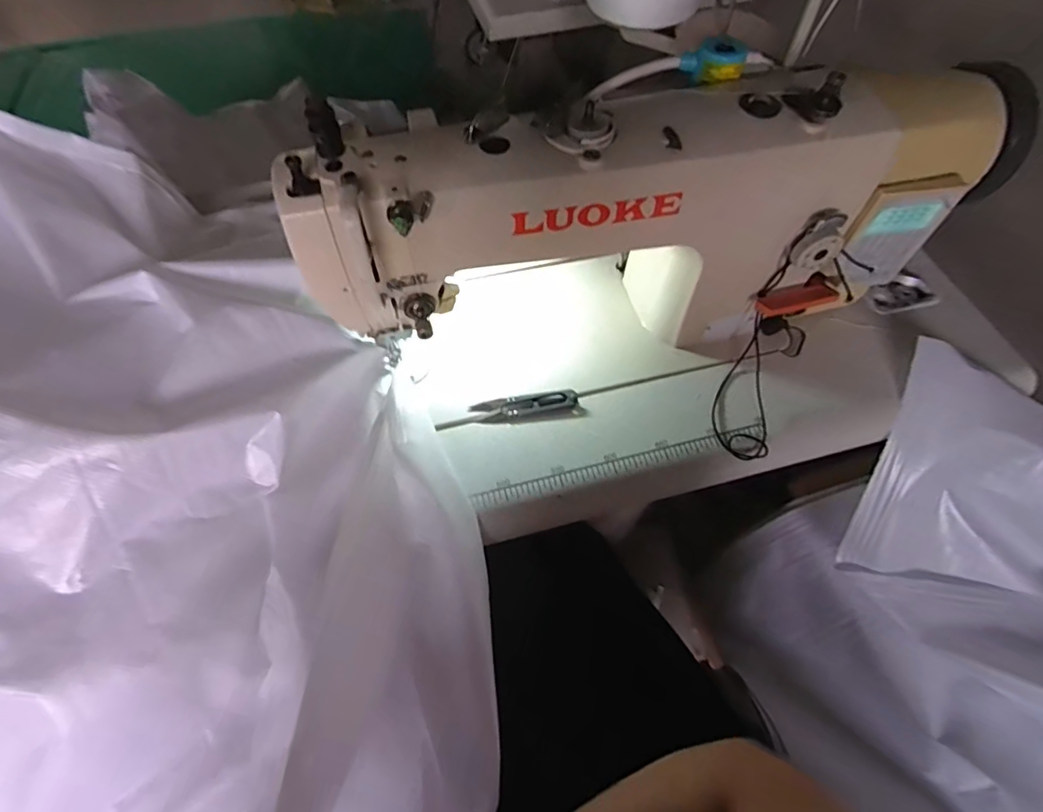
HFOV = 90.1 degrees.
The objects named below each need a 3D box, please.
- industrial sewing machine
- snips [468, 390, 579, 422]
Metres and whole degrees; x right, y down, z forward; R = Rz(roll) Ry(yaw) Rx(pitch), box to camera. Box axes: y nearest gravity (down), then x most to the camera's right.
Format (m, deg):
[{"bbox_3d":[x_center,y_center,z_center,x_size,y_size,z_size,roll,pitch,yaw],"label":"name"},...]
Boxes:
[{"bbox_3d":[0.117,-0.161,0.466,0.572,0.234,0.163,-10,60,-6],"label":"industrial sewing machine"},{"bbox_3d":[0.003,-0.002,0.498,0.101,0.009,0.021,-8,60,-5],"label":"snips"}]

